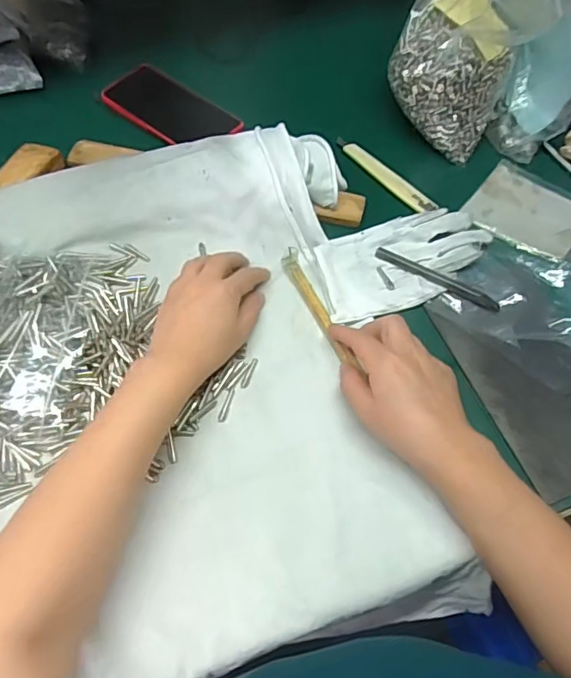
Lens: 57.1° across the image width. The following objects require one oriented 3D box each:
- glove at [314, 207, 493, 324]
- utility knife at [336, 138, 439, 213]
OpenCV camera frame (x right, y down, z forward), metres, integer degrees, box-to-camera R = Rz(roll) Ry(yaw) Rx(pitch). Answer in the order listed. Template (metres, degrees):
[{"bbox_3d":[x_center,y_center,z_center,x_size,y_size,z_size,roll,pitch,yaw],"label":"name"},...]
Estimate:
[{"bbox_3d":[0.112,-0.078,0.498,0.173,0.019,0.091,-24,66,-14],"label":"glove"},{"bbox_3d":[0.104,-0.177,0.561,0.014,0.013,0.138,-35,69,-19],"label":"utility knife"}]

